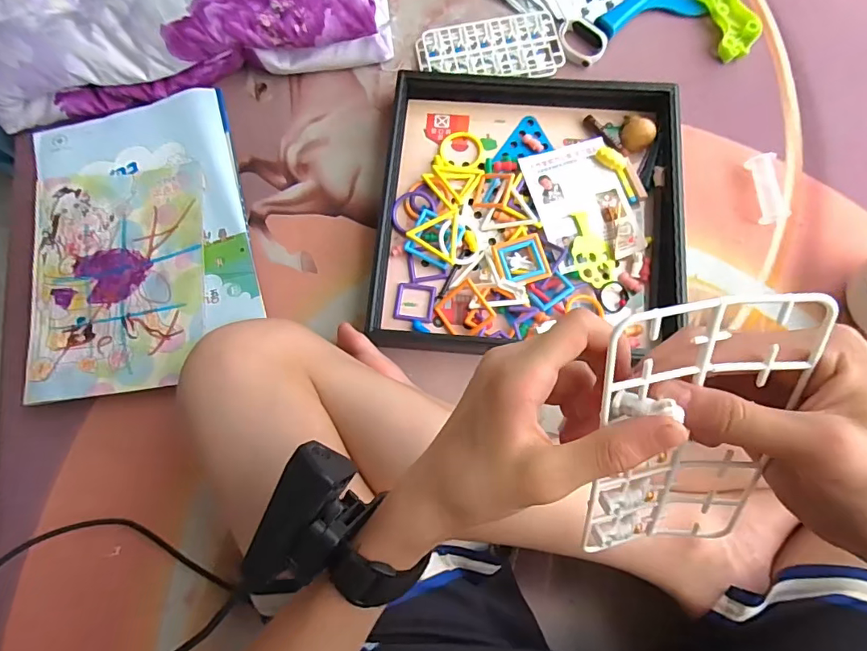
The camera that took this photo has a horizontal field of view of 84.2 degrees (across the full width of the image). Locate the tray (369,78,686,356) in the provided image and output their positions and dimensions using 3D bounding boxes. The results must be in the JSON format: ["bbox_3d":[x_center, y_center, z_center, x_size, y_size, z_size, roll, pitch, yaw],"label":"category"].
[{"bbox_3d":[0.097,-0.126,0.501,0.298,0.037,0.311,4,77,2],"label":"tray"}]

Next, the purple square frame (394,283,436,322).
[{"bbox_3d":[-0.019,-0.024,0.491,0.040,0.004,0.038,5,77,2],"label":"purple square frame"}]

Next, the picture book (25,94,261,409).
[{"bbox_3d":[-0.309,-0.091,0.503,0.221,0.014,0.310,-14,75,-5],"label":"picture book"}]

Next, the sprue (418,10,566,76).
[{"bbox_3d":[0.065,-0.323,0.564,0.162,0.012,0.080,-9,76,-1],"label":"sprue"}]

